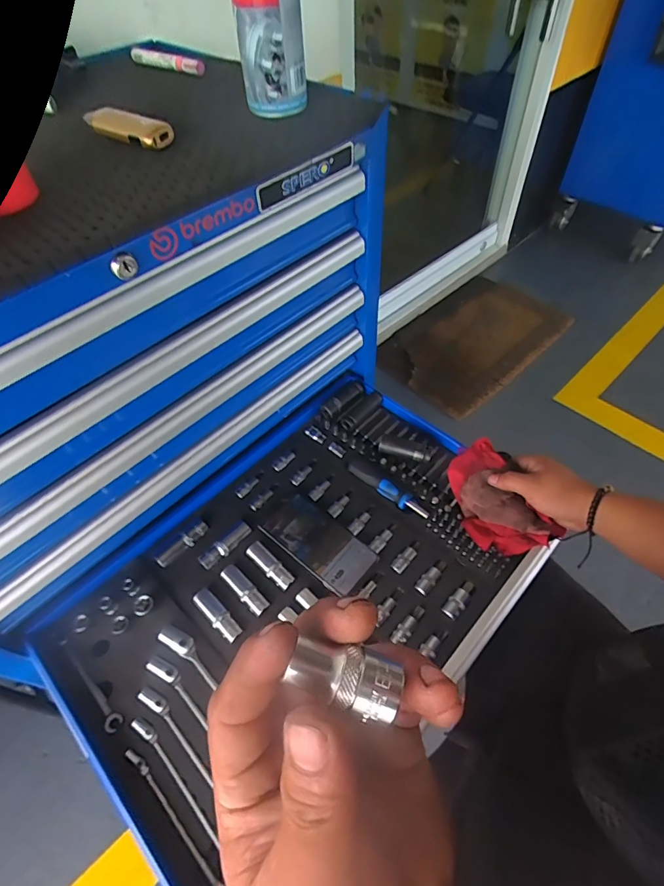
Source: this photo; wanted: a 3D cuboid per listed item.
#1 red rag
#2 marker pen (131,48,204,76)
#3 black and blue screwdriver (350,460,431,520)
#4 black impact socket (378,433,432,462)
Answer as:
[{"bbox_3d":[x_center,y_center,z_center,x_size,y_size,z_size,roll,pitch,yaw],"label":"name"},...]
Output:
[{"bbox_3d":[0.207,0.075,0.572,0.078,0.080,0.149,-29,57,-18],"label":"red rag"},{"bbox_3d":[-0.224,-0.507,0.590,0.148,0.013,0.018,33,61,25],"label":"marker pen"},{"bbox_3d":[0.080,0.064,0.646,0.138,0.019,0.022,34,62,25],"label":"black and blue screwdriver"},{"bbox_3d":[0.110,0.005,0.667,0.078,0.027,0.026,12,55,12],"label":"black impact socket"}]

